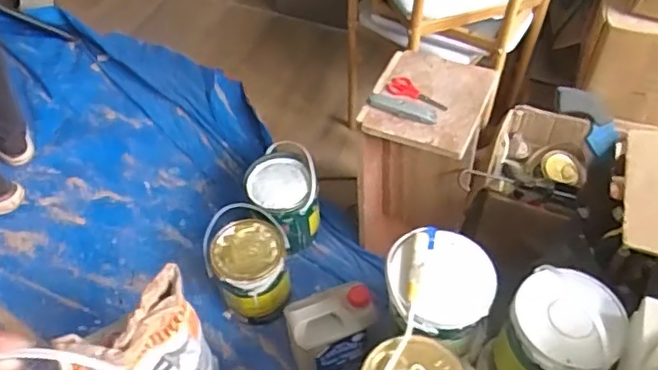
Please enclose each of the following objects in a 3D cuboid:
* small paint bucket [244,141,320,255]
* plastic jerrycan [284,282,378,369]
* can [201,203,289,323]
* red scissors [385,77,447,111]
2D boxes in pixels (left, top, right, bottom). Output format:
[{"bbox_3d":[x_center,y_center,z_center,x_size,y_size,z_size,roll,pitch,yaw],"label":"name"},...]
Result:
[{"bbox_3d":[-0.119,0.043,1.634,0.188,0.268,0.202,-15,53,-9],"label":"small paint bucket"},{"bbox_3d":[0.005,0.344,1.394,0.183,0.278,0.117,-18,53,-11],"label":"plastic jerrycan"},{"bbox_3d":[-0.197,0.207,1.524,0.194,0.239,0.237,-2,52,1],"label":"can"},{"bbox_3d":[0.187,-0.184,1.285,0.140,0.018,0.048,34,61,25],"label":"red scissors"}]

